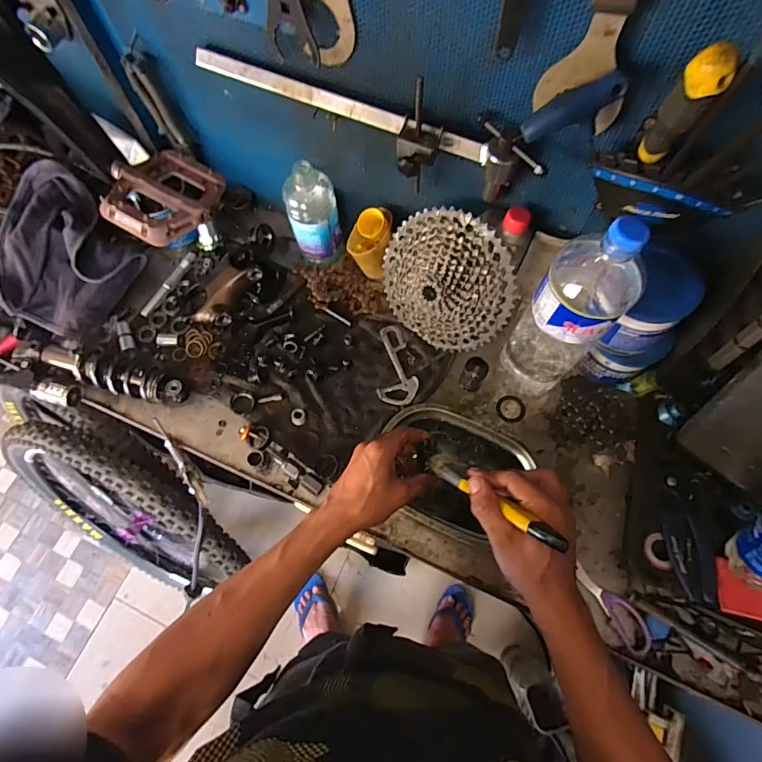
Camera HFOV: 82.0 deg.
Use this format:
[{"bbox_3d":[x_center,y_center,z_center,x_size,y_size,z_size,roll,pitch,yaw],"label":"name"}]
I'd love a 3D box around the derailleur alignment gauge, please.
[{"bbox_3d":[-0.028,-0.289,0.514,0.427,0.082,0.070,21,71,10],"label":"derailleur alignment gauge"}]

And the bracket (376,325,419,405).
[{"bbox_3d":[0.023,-0.025,0.658,0.058,0.008,0.124,-3,68,1],"label":"bracket"}]

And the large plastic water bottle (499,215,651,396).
[{"bbox_3d":[0.215,-0.072,0.513,0.094,0.315,0.093,40,75,16],"label":"large plastic water bottle"}]

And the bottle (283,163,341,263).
[{"bbox_3d":[-0.101,-0.248,0.664,0.071,0.168,0.060,-13,69,-3],"label":"bottle"}]

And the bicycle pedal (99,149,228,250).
[{"bbox_3d":[-0.227,-0.194,0.455,0.109,0.030,0.109,35,74,14],"label":"bicycle pedal"}]

